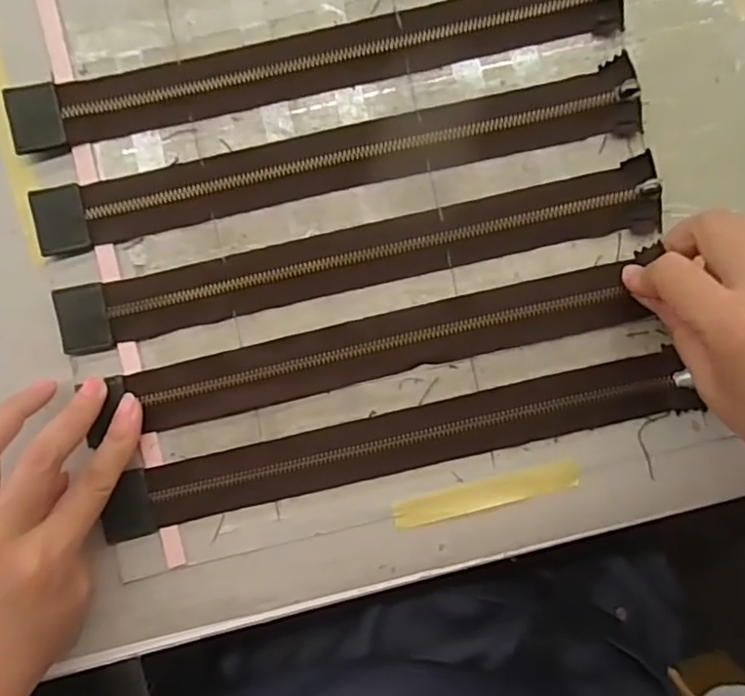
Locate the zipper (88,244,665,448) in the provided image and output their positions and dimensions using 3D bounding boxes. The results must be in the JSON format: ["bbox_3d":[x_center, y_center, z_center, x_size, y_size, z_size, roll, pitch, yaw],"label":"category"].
[{"bbox_3d":[0.001,0.000,0.318,0.278,0.008,0.034,-14,91,1],"label":"zipper"}]

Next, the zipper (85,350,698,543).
[{"bbox_3d":[0.013,0.053,0.316,0.304,0.010,0.034,-13,90,1],"label":"zipper"}]

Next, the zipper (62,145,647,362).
[{"bbox_3d":[-0.008,-0.046,0.316,0.314,0.010,0.037,-13,93,1],"label":"zipper"}]

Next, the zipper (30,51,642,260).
[{"bbox_3d":[-0.019,-0.096,0.314,0.312,0.008,0.038,-13,93,1],"label":"zipper"}]

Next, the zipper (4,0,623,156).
[{"bbox_3d":[-0.030,-0.151,0.312,0.314,0.008,0.033,-13,97,0],"label":"zipper"}]

